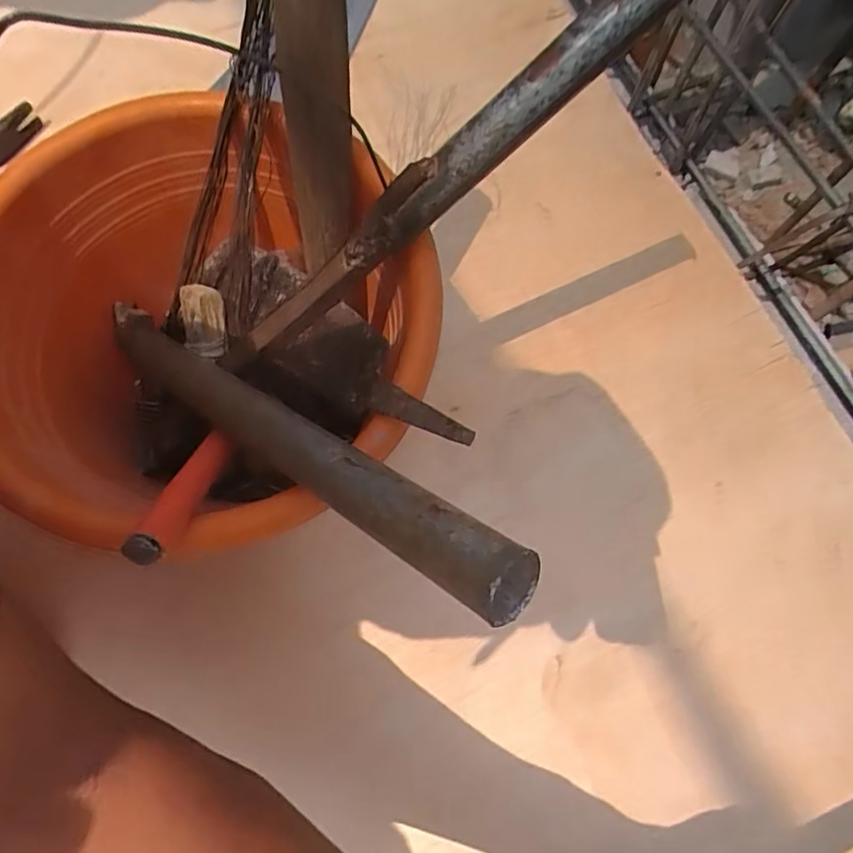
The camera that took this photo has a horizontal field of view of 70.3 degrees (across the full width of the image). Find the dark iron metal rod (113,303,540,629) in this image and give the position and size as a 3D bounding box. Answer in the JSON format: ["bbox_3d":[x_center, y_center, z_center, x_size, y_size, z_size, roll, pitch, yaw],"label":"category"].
[{"bbox_3d":[-0.092,-0.004,0.313,0.356,0.031,0.029,26,71,42],"label":"dark iron metal rod"}]

